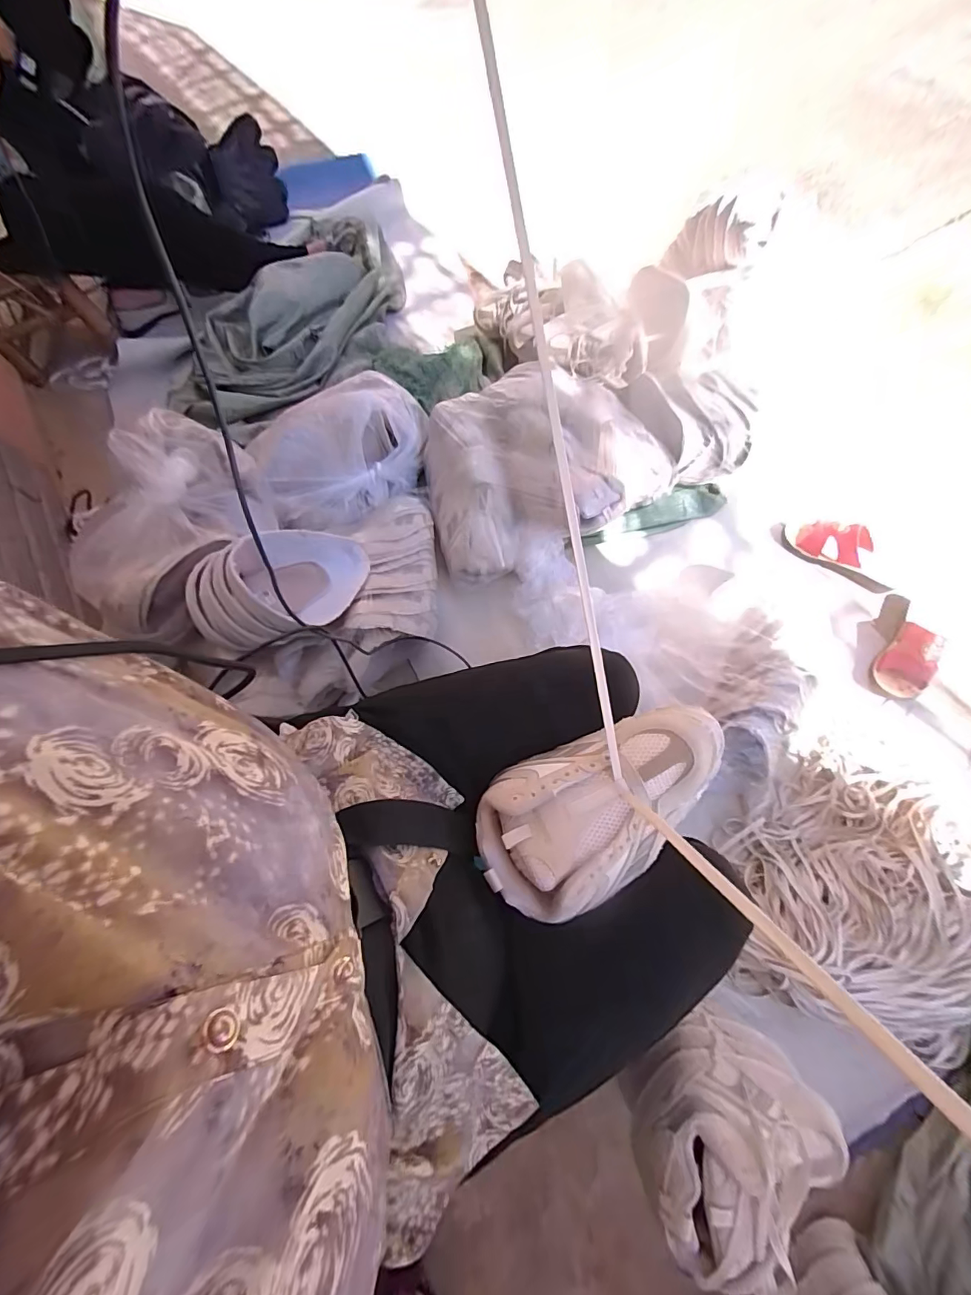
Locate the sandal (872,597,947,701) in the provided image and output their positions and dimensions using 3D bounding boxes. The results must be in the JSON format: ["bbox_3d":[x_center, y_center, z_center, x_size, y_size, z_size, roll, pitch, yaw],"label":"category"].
[{"bbox_3d":[0.761,-0.013,0.854,0.079,0.073,0.215,19,73,13],"label":"sandal"}]

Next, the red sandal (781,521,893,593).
[{"bbox_3d":[0.696,-0.190,0.925,0.217,0.055,0.090,25,74,15],"label":"red sandal"}]

